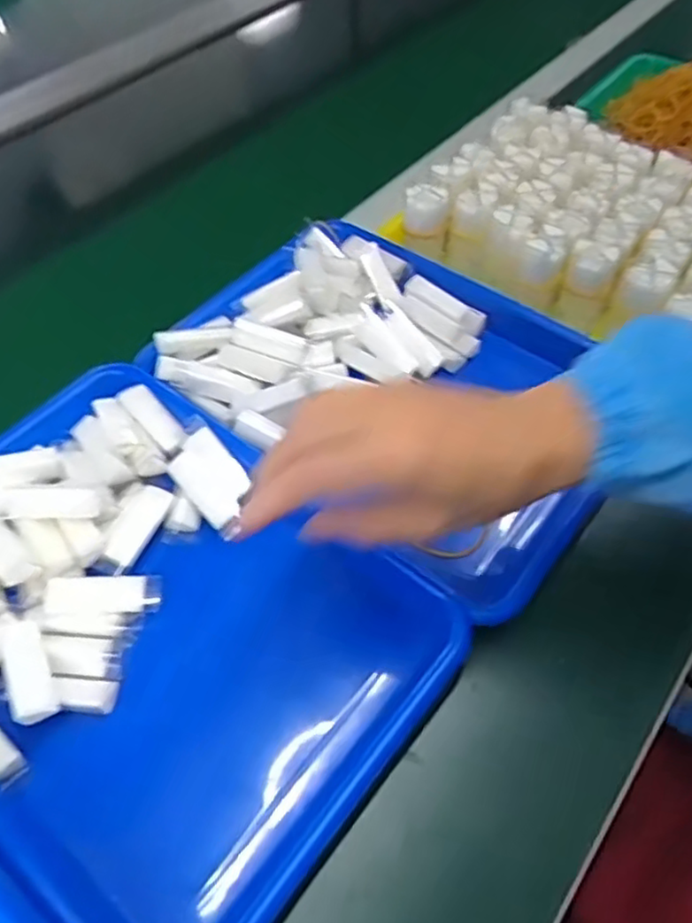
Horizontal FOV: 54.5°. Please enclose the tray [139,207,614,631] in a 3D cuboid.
[{"bbox_3d":[0.021,-0.079,0.500,0.277,0.040,0.223,31,60,21],"label":"tray"}]

